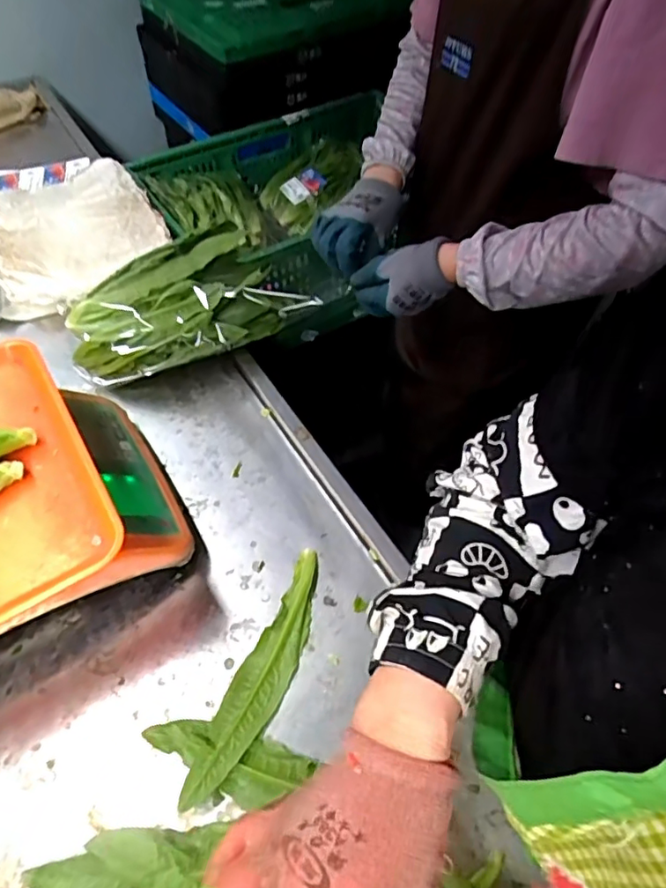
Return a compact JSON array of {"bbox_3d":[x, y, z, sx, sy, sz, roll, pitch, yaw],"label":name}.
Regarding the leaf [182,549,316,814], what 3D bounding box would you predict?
[{"bbox_3d":[-0.058,0.194,0.489,0.044,0.019,0.225,21,56,15],"label":"leaf"}]

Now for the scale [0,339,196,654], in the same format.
[{"bbox_3d":[-0.307,0.060,0.520,0.275,0.134,0.277,-28,58,-19],"label":"scale"}]

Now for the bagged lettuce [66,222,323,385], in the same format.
[{"bbox_3d":[-0.185,-0.179,0.692,0.273,0.081,0.159,-17,54,-12],"label":"bagged lettuce"}]

